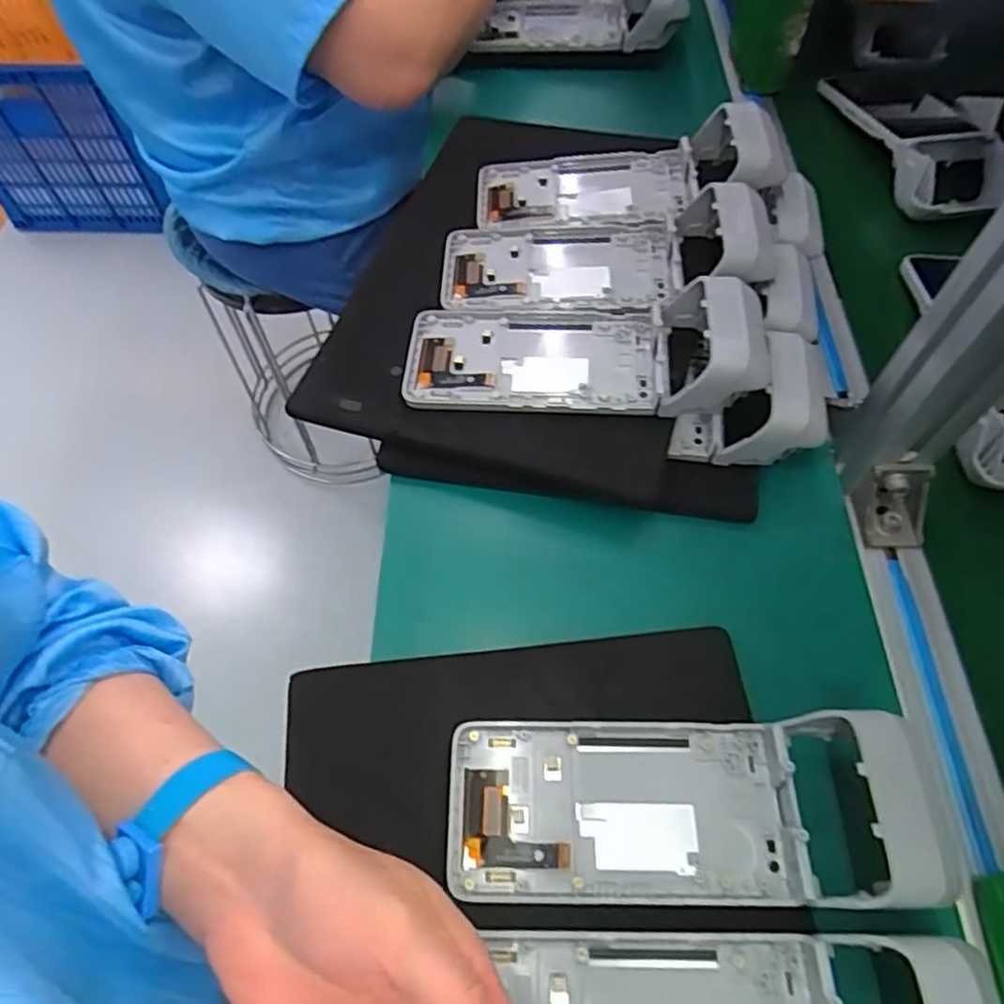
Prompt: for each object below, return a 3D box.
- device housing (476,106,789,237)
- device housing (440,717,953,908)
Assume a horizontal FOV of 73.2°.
[{"bbox_3d":[0.093,-0.247,0.525,0.234,0.054,0.087,-2,61,21],"label":"device housing"},{"bbox_3d":[0.085,0.142,0.316,0.221,0.045,0.081,0,62,2],"label":"device housing"}]

